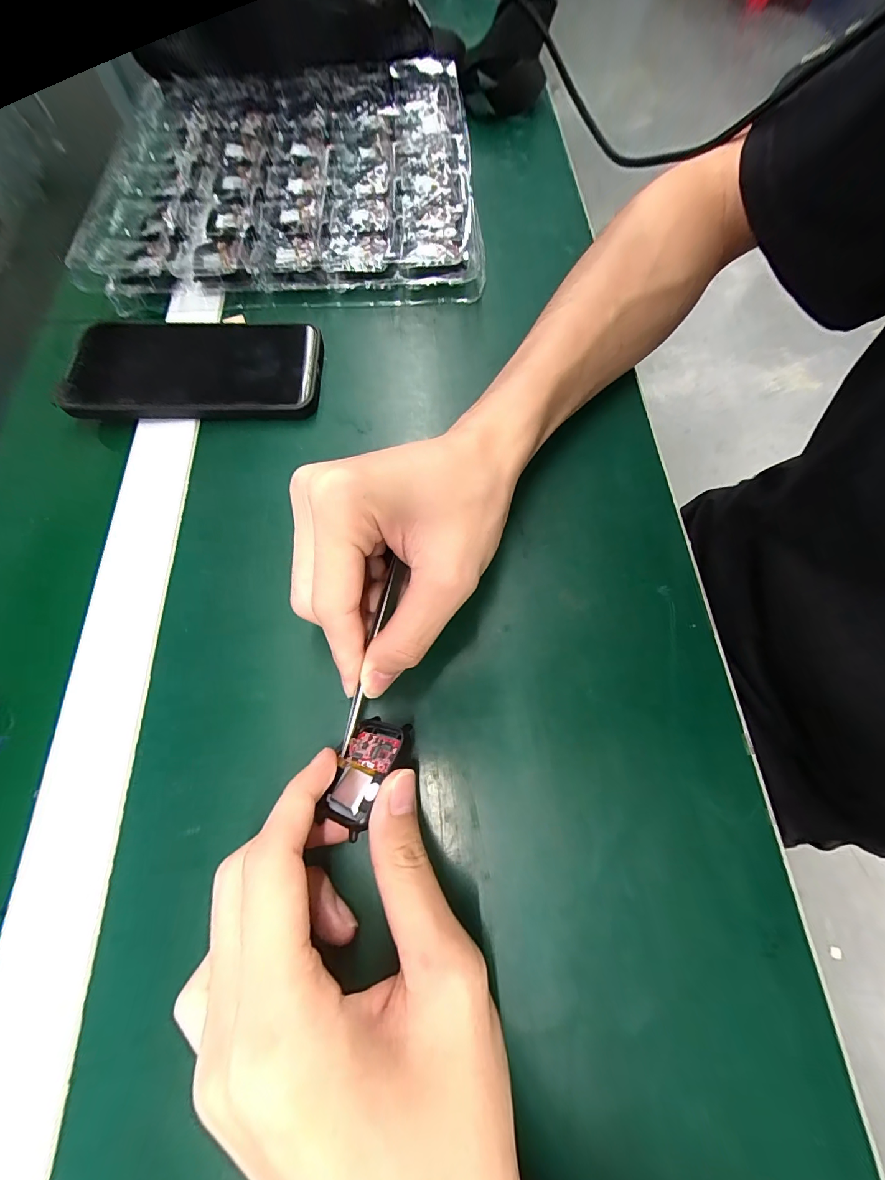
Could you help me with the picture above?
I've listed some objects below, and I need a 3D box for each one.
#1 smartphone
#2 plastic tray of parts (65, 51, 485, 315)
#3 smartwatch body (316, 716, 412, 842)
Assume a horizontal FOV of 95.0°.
[{"bbox_3d":[-0.166,-0.151,0.274,0.162,0.017,0.080,-1,69,-1],"label":"smartphone"},{"bbox_3d":[-0.125,-0.346,0.342,0.307,0.033,0.276,0,69,-1],"label":"plastic tray of parts"},{"bbox_3d":[-0.035,0.080,0.180,0.032,0.008,0.048,-6,42,38],"label":"smartwatch body"}]

